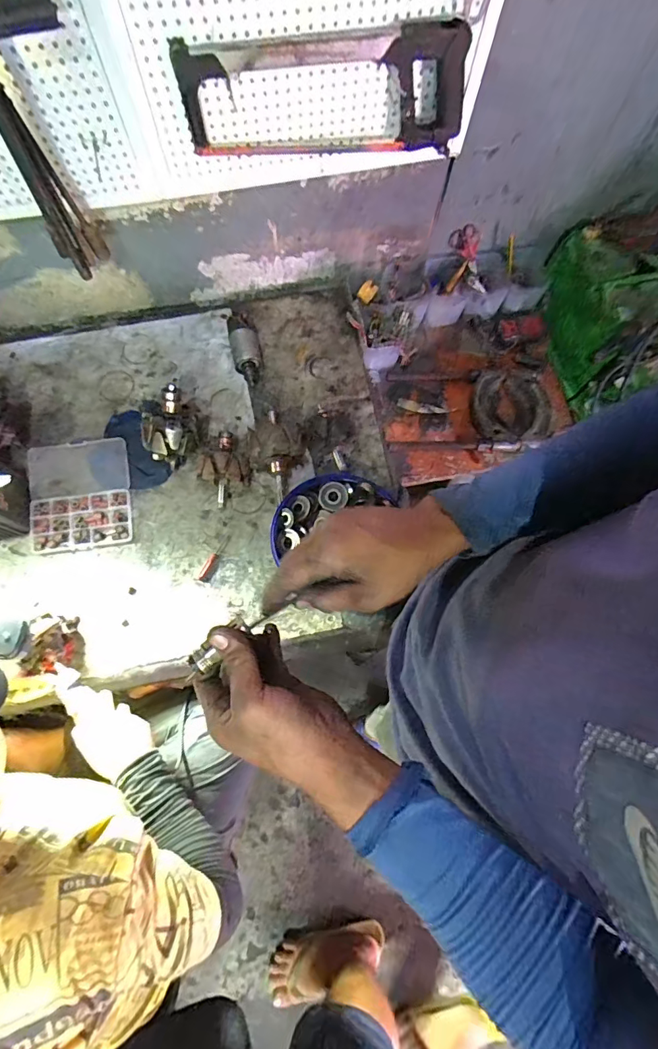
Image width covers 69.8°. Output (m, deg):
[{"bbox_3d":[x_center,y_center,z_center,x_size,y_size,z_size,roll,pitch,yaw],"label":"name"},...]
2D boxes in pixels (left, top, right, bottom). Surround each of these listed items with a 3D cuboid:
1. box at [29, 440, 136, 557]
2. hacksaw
[{"bbox_3d":[-0.457,-0.056,0.869,0.174,0.028,0.199,-7,74,-3],"label":"box"},{"bbox_3d":[-0.005,-0.602,0.667,0.394,0.148,0.040,-7,74,-3],"label":"hacksaw"}]

